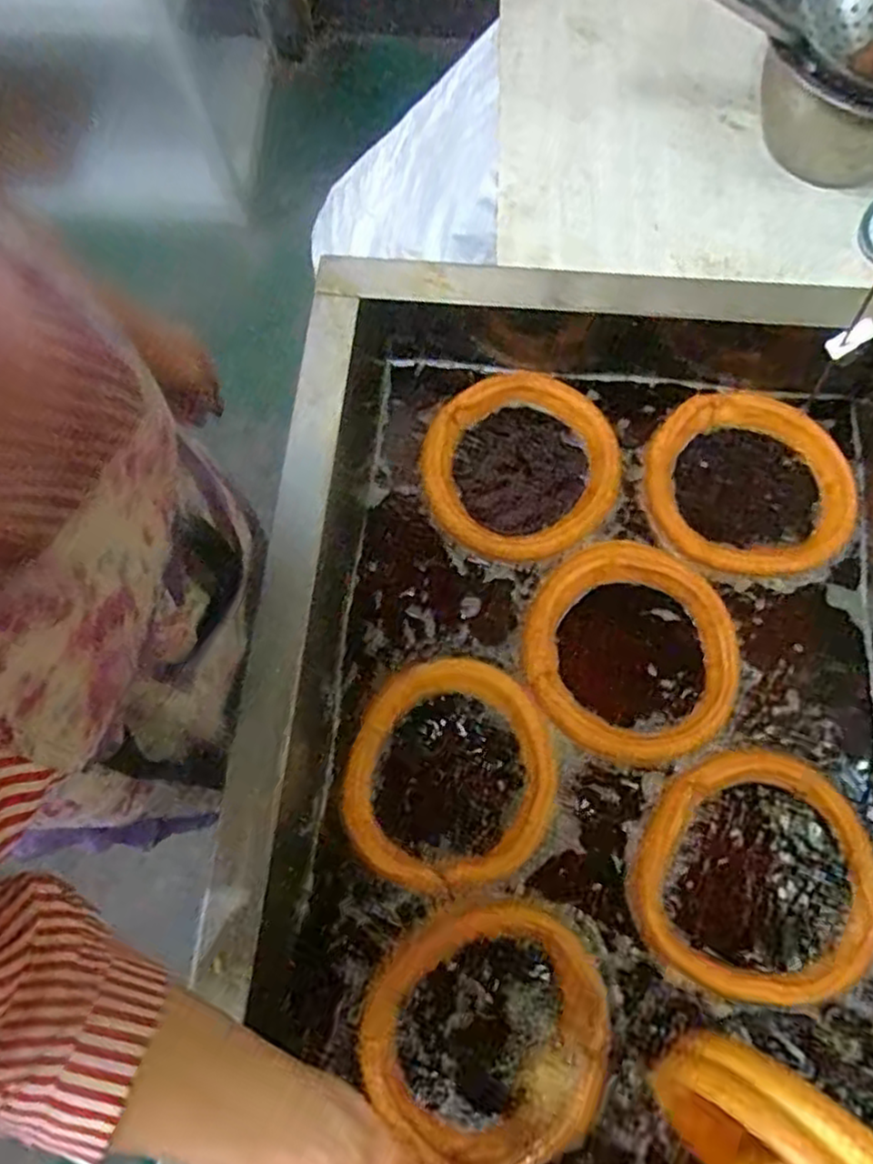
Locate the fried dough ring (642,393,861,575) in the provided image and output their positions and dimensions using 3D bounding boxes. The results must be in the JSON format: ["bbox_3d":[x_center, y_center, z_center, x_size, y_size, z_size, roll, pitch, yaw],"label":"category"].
[{"bbox_3d":[0.298,-0.090,0.679,0.200,0.029,0.170,11,75,5],"label":"fried dough ring"}]

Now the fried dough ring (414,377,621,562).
[{"bbox_3d":[0.079,-0.110,0.686,0.186,0.016,0.184,-1,74,2],"label":"fried dough ring"}]

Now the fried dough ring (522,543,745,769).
[{"bbox_3d":[0.173,0.060,0.631,0.184,0.019,0.182,-1,74,2],"label":"fried dough ring"}]

